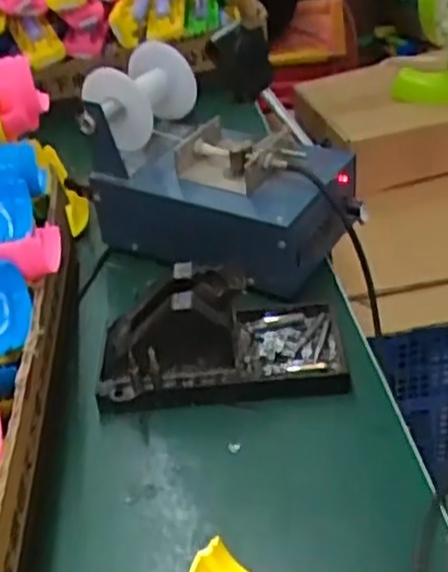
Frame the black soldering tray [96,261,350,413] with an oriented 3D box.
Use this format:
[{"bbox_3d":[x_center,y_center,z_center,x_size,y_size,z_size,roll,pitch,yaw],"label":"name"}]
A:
[{"bbox_3d":[-0.002,0.025,0.489,0.155,0.074,0.078,-5,36,2],"label":"black soldering tray"}]

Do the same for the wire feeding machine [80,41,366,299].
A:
[{"bbox_3d":[-0.006,-0.089,0.583,0.207,0.135,0.117,20,43,31],"label":"wire feeding machine"}]

